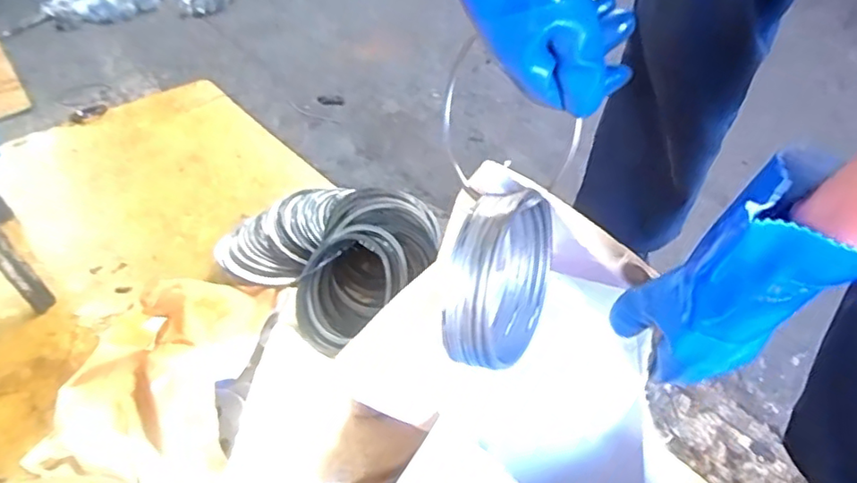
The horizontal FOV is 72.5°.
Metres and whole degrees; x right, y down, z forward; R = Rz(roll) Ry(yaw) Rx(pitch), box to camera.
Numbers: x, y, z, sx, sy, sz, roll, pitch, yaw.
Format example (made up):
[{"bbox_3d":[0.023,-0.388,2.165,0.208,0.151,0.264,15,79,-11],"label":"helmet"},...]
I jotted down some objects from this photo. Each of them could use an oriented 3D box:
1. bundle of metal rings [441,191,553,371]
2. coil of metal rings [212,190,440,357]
[{"bbox_3d":[0.060,0.029,0.497,0.065,0.125,0.118,13,44,20],"label":"bundle of metal rings"},{"bbox_3d":[-0.159,0.005,0.932,0.259,0.141,0.389,-32,48,-28],"label":"coil of metal rings"}]

